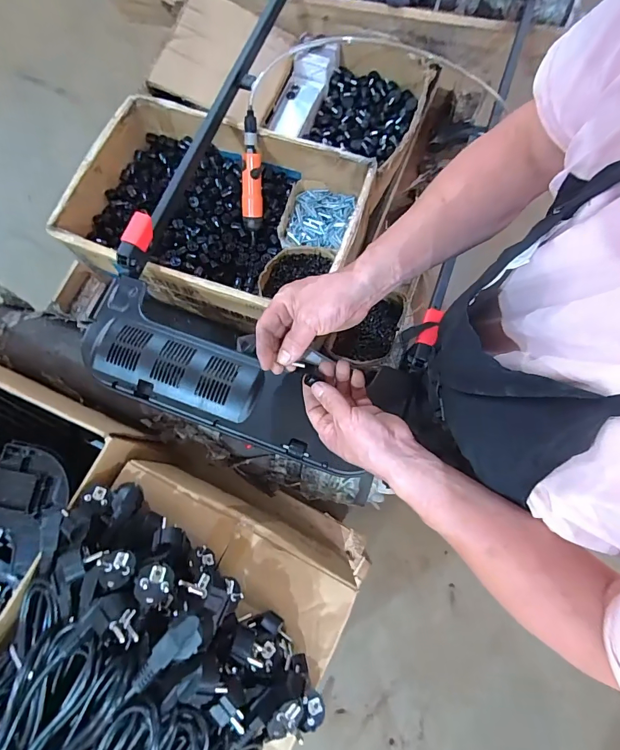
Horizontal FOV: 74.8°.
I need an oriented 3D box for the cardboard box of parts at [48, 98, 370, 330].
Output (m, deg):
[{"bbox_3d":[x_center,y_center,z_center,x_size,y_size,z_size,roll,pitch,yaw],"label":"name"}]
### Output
[{"bbox_3d":[-0.175,-0.301,0.785,0.524,0.137,0.358,21,77,7],"label":"cardboard box of parts"}]

